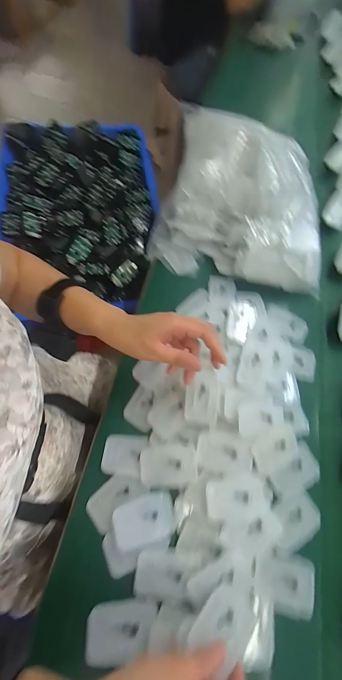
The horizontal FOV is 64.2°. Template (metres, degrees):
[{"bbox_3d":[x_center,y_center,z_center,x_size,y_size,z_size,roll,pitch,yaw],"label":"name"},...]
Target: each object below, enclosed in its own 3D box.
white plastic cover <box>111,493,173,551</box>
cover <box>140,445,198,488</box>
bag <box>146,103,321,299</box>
[{"bbox_3d":[-0.031,0.210,0.317,0.068,0.005,0.046,-13,68,-12],"label":"white plastic cover"},{"bbox_3d":[-0.003,0.156,0.338,0.069,0.009,0.047,1,65,-6],"label":"cover"},{"bbox_3d":[0.134,-0.254,0.487,0.315,0.133,0.289,19,65,3],"label":"bag"}]

